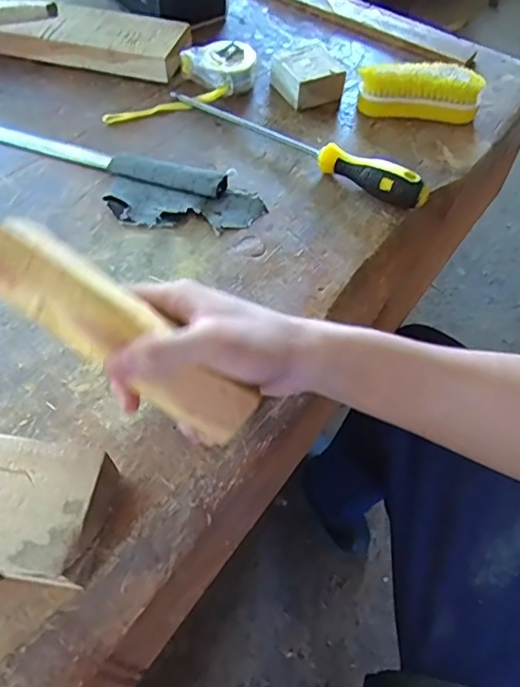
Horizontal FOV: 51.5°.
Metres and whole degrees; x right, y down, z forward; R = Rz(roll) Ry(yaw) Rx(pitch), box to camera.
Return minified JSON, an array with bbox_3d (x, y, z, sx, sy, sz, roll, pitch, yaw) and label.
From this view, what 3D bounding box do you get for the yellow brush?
[{"bbox_3d":[0.166,-0.265,0.566,0.124,0.043,0.050,7,57,1],"label":"yellow brush"}]

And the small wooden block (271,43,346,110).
[{"bbox_3d":[0.051,-0.291,0.586,0.062,0.037,0.066,-23,61,-17],"label":"small wooden block"}]

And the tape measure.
[{"bbox_3d":[-0.084,-0.279,0.564,0.167,0.033,0.066,-16,59,-13],"label":"tape measure"}]

